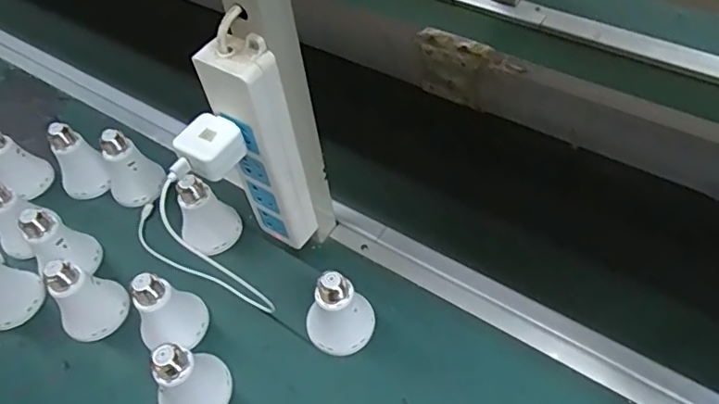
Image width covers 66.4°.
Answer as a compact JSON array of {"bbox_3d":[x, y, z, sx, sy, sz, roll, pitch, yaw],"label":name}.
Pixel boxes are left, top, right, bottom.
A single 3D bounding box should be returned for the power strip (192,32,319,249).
[{"bbox_3d":[-0.078,-0.043,0.472,0.058,0.217,0.051,36,65,27],"label":"power strip"}]

